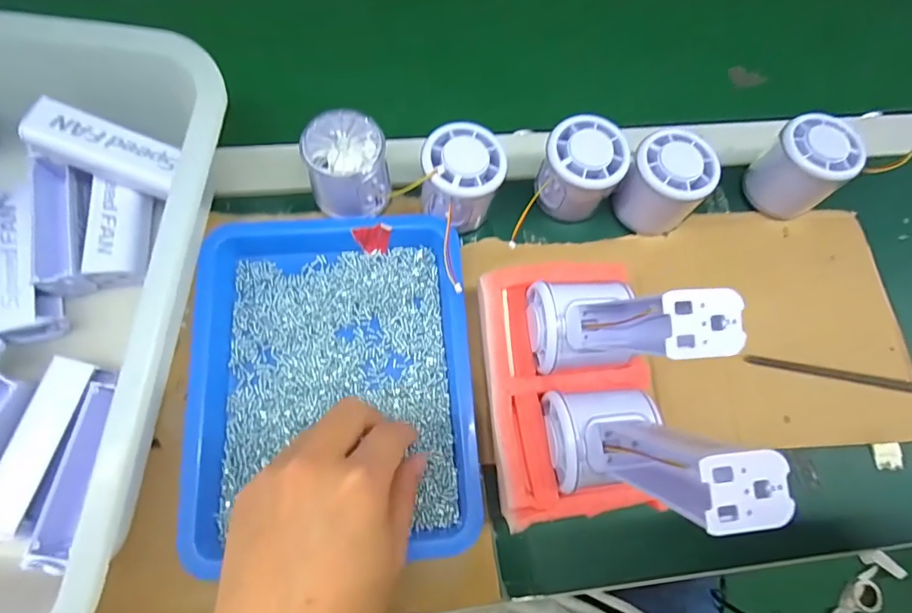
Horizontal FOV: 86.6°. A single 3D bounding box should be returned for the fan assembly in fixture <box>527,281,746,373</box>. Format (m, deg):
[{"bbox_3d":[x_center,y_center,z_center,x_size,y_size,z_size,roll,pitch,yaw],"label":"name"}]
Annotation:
[{"bbox_3d":[0.078,0.005,0.246,0.061,0.125,0.066,-1,73,-5],"label":"fan assembly in fixture"}]

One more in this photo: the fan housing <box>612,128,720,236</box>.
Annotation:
[{"bbox_3d":[0.152,-0.091,0.353,0.055,0.049,0.056,1,73,-4],"label":"fan housing"}]

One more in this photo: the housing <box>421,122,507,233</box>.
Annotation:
[{"bbox_3d":[0.004,-0.089,0.344,0.056,0.053,0.060,5,73,-2],"label":"housing"}]

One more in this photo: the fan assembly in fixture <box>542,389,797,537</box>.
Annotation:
[{"bbox_3d":[0.083,0.064,0.227,0.050,0.124,0.060,-4,73,-6],"label":"fan assembly in fixture"}]

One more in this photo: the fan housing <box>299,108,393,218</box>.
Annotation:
[{"bbox_3d":[-0.075,-0.098,0.342,0.055,0.052,0.056,-4,73,-5],"label":"fan housing"}]

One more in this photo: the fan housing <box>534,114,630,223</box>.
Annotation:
[{"bbox_3d":[0.089,-0.100,0.352,0.053,0.047,0.055,1,73,-4],"label":"fan housing"}]

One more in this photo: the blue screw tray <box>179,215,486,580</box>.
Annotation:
[{"bbox_3d":[-0.077,0.041,0.317,0.173,0.030,0.221,-4,75,-3],"label":"blue screw tray"}]

